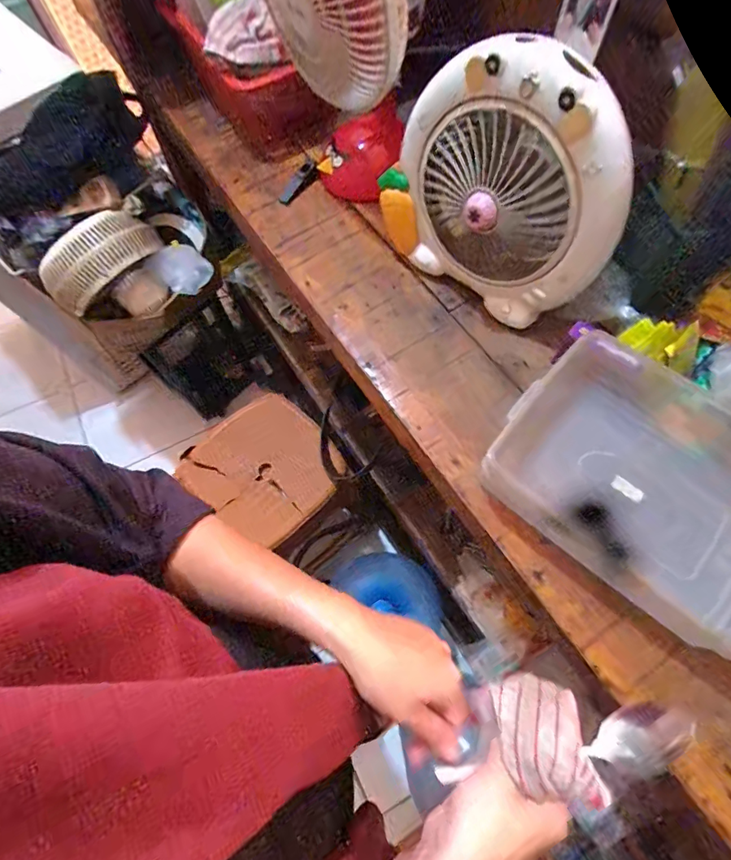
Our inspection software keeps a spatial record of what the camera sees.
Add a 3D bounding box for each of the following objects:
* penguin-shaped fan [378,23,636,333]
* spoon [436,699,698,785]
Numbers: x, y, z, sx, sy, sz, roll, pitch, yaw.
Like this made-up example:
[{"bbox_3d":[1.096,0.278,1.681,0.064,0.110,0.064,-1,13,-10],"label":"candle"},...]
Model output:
[{"bbox_3d":[0.138,-0.252,0.464,0.253,0.245,0.094,42,75,17],"label":"penguin-shaped fan"},{"bbox_3d":[0.130,0.220,0.298,0.175,0.024,0.031,-29,66,19],"label":"spoon"}]

